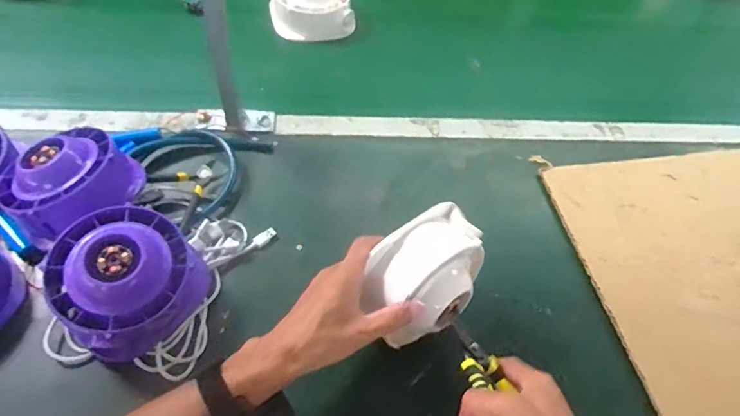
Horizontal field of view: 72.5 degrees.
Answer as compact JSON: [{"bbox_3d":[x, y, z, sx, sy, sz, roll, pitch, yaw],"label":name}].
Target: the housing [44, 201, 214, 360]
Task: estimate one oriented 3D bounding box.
[{"bbox_3d":[-0.238,0.069,0.498,0.121,0.088,0.128,2,56,-3],"label":"housing"}]

